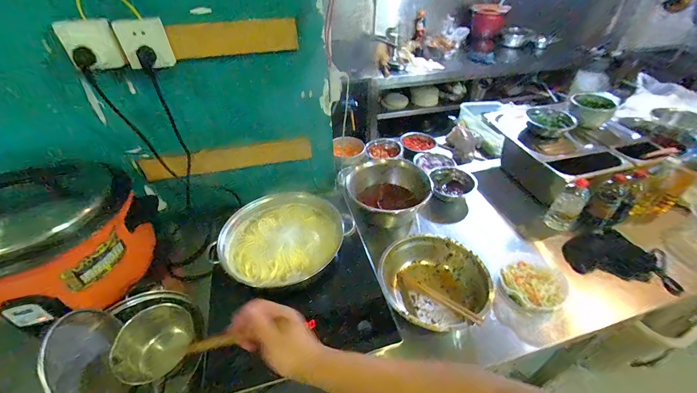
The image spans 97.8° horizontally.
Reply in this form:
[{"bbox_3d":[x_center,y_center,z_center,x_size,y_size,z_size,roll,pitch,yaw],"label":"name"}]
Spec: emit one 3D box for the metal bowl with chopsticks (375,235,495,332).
[{"bbox_3d":[0.220,0.208,0.749,0.204,0.107,0.253,-31,50,-30],"label":"metal bowl with chopsticks"}]

